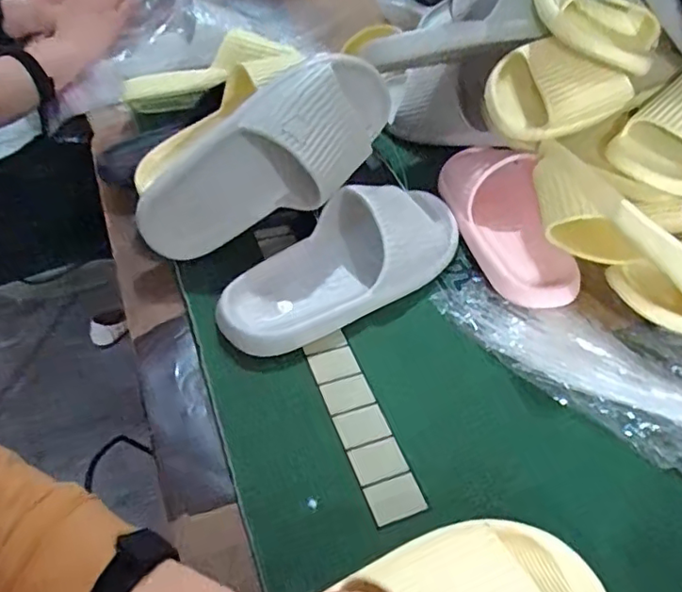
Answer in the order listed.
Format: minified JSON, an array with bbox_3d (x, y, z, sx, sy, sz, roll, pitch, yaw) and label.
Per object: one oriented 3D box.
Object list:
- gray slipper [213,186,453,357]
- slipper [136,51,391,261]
[{"bbox_3d":[0.008,-0.038,0.537,0.270,0.063,0.101,-28,56,-26],"label":"gray slipper"},{"bbox_3d":[-0.066,-0.119,0.534,0.262,0.104,0.071,-33,53,6],"label":"slipper"}]

